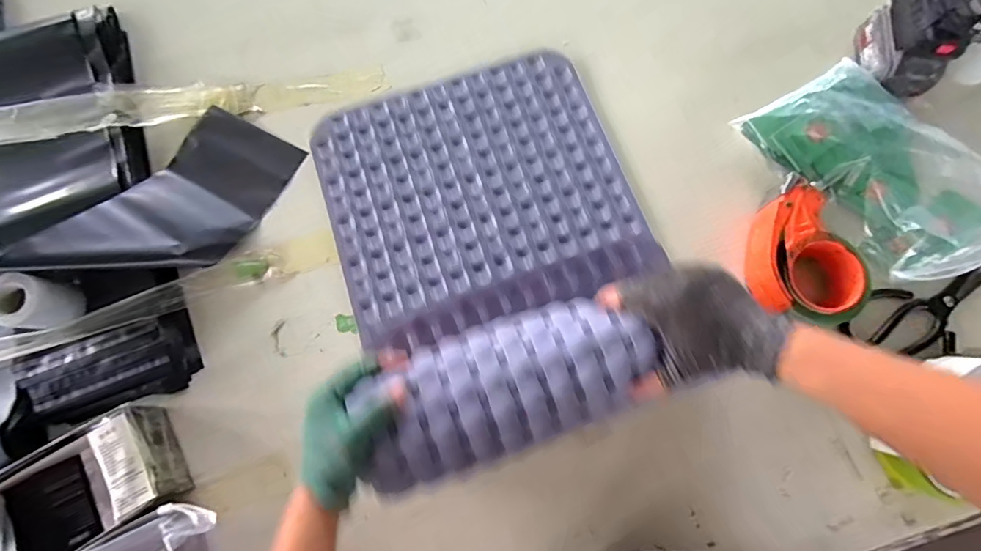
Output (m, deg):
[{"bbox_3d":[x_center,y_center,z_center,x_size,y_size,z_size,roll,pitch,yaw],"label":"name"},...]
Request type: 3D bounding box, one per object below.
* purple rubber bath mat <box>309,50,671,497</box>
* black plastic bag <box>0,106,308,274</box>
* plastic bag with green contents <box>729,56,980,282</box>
[{"bbox_3d":[0.003,-0.059,0.506,0.347,0.118,0.443,-18,75,-5],"label":"purple rubber bath mat"},{"bbox_3d":[-0.386,-0.082,0.567,0.154,0.049,0.313,41,61,10],"label":"black plastic bag"},{"bbox_3d":[0.471,-0.127,0.562,0.179,0.062,0.292,-32,77,-8],"label":"plastic bag with green contents"}]

